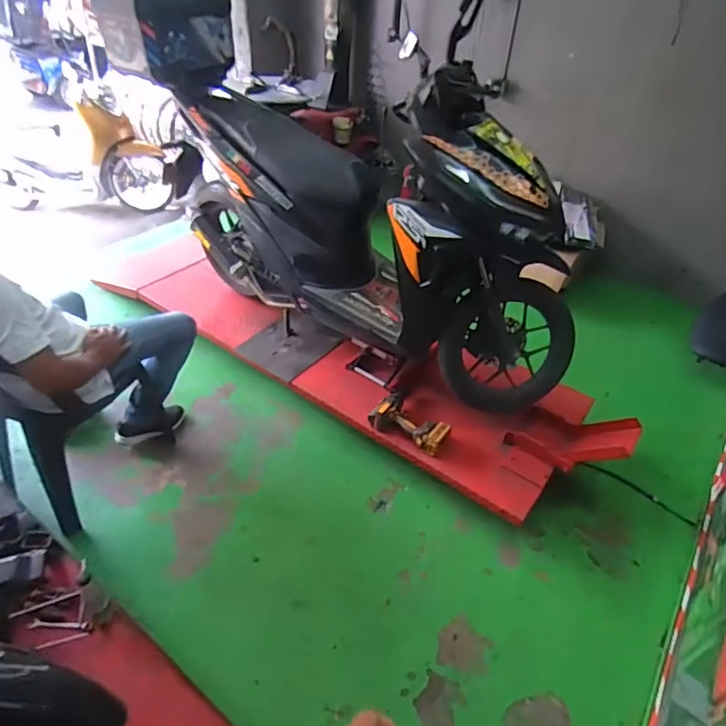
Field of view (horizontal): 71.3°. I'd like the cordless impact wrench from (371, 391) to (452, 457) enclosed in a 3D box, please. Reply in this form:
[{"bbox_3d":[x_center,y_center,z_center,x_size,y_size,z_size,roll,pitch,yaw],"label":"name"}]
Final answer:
[{"bbox_3d":[0.168,0.208,1.775,0.268,0.087,0.128,25,45,23],"label":"cordless impact wrench"}]

